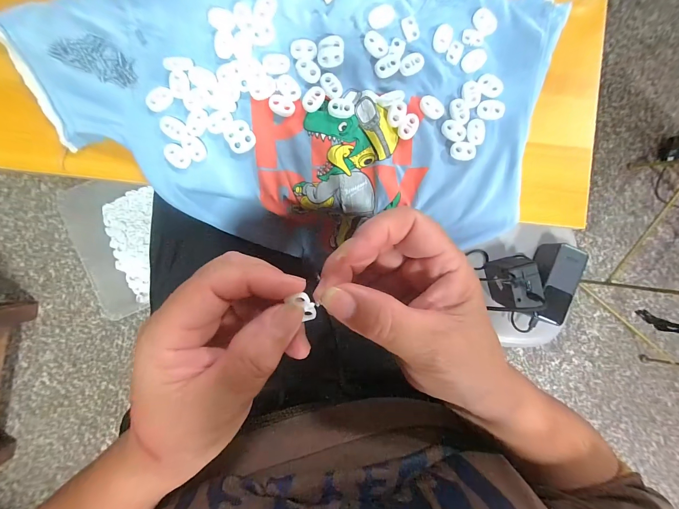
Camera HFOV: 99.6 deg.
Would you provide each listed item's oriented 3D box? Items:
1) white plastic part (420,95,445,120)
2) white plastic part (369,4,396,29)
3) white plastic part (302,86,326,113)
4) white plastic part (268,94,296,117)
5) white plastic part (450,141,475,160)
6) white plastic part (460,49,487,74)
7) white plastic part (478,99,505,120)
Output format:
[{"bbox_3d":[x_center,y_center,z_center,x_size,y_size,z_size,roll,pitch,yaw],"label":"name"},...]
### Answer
[{"bbox_3d":[0.081,-0.129,0.252,0.023,0.005,0.016,35,89,-3],"label":"white plastic part"},{"bbox_3d":[0.037,-0.207,0.248,0.025,0.004,0.019,-23,92,-3],"label":"white plastic part"},{"bbox_3d":[-0.022,-0.133,0.243,0.016,0.004,0.022,39,89,-3],"label":"white plastic part"},{"bbox_3d":[-0.049,-0.126,0.242,0.021,0.004,0.015,26,90,-3],"label":"white plastic part"},{"bbox_3d":[0.110,-0.092,0.254,0.022,0.004,0.016,2,91,-3],"label":"white plastic part"},{"bbox_3d":[0.119,-0.171,0.252,0.022,0.004,0.017,-28,92,-2],"label":"white plastic part"},{"bbox_3d":[0.134,-0.128,0.254,0.023,0.005,0.017,-6,91,-3],"label":"white plastic part"}]

